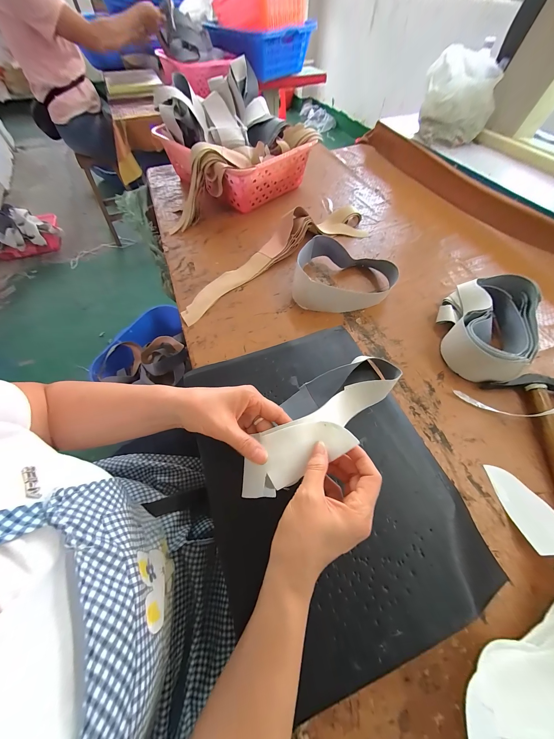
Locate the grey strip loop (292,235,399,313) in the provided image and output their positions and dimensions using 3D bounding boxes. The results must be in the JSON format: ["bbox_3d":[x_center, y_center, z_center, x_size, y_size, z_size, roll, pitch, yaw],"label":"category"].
[{"bbox_3d":[0.139,-0.219,0.517,0.204,0.057,0.193,-1,61,-1],"label":"grey strip loop"}]

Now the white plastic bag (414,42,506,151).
[{"bbox_3d":[0.569,-0.851,0.742,0.210,0.178,0.189,23,63,12],"label":"white plastic bag"}]

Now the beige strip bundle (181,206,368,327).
[{"bbox_3d":[0.008,-0.278,0.549,0.543,0.057,0.147,-40,68,-20],"label":"beige strip bundle"}]

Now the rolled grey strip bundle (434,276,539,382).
[{"bbox_3d":[0.389,-0.093,0.445,0.137,0.069,0.237,30,65,15],"label":"rolled grey strip bundle"}]

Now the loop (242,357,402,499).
[{"bbox_3d":[0.061,0.058,0.319,0.099,0.081,0.263,40,45,20],"label":"loop"}]

